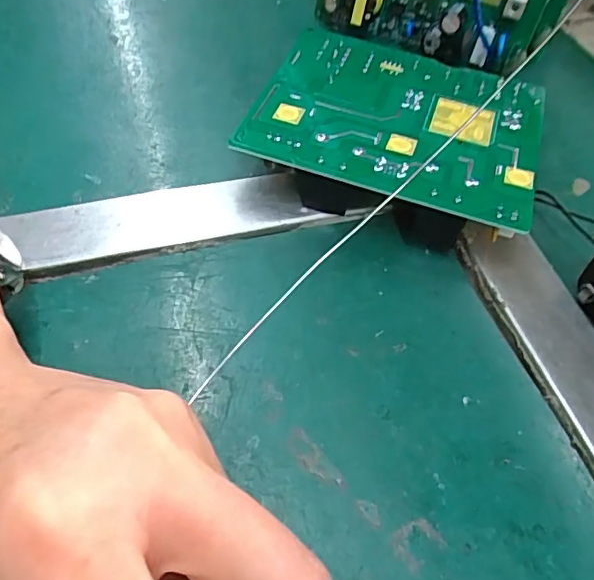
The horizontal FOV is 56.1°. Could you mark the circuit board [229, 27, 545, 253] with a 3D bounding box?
[{"bbox_3d":[0.048,-0.076,0.272,0.128,0.028,0.111,19,55,8],"label":"circuit board"}]

